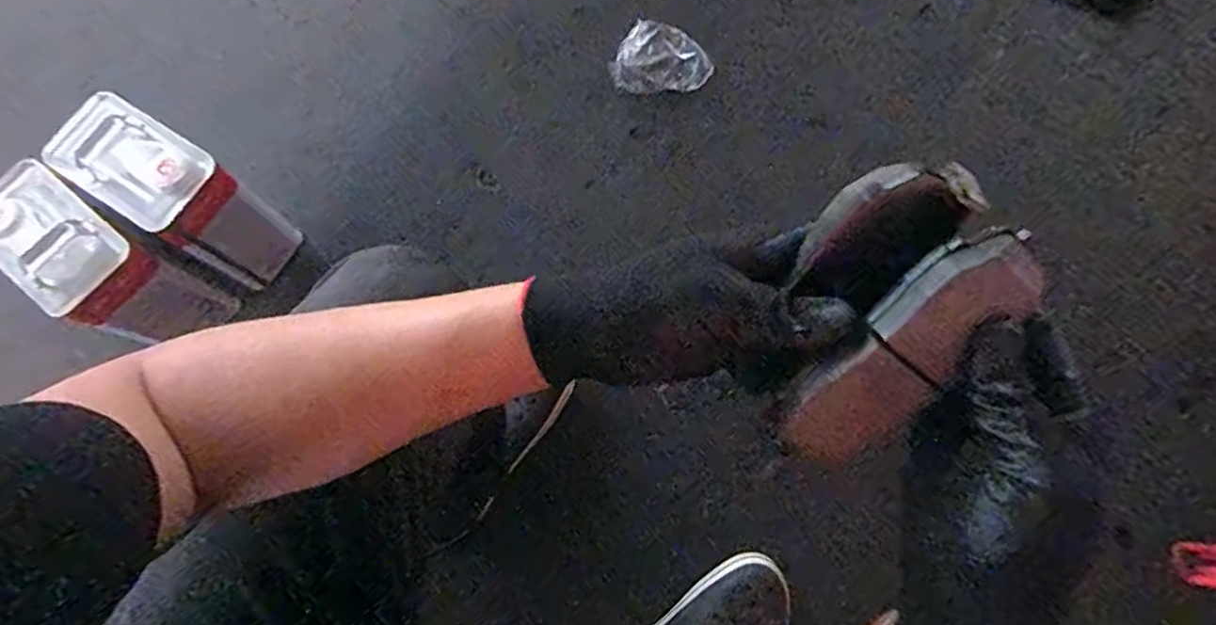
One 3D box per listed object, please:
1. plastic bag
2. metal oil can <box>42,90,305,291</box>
[{"bbox_3d":[0.082,-0.392,1.029,0.154,0.030,0.105,-3,76,-1],"label":"plastic bag"},{"bbox_3d":[-0.526,-0.145,0.821,0.188,0.183,0.107,32,78,7],"label":"metal oil can"}]

